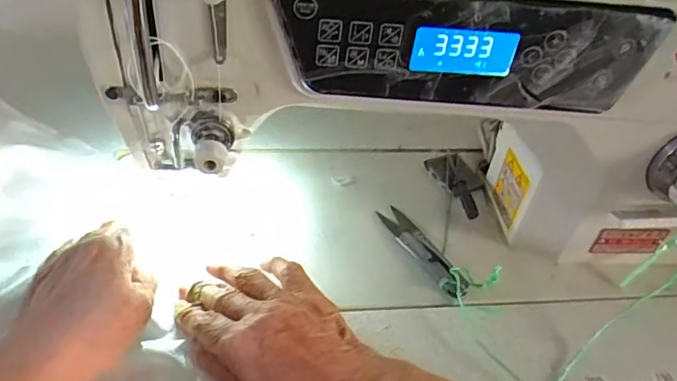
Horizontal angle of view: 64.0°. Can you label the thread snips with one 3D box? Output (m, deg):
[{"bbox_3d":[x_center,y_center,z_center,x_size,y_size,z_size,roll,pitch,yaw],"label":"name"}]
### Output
[{"bbox_3d":[0.064,0.045,0.417,0.022,0.009,0.098,-17,47,-24],"label":"thread snips"}]

